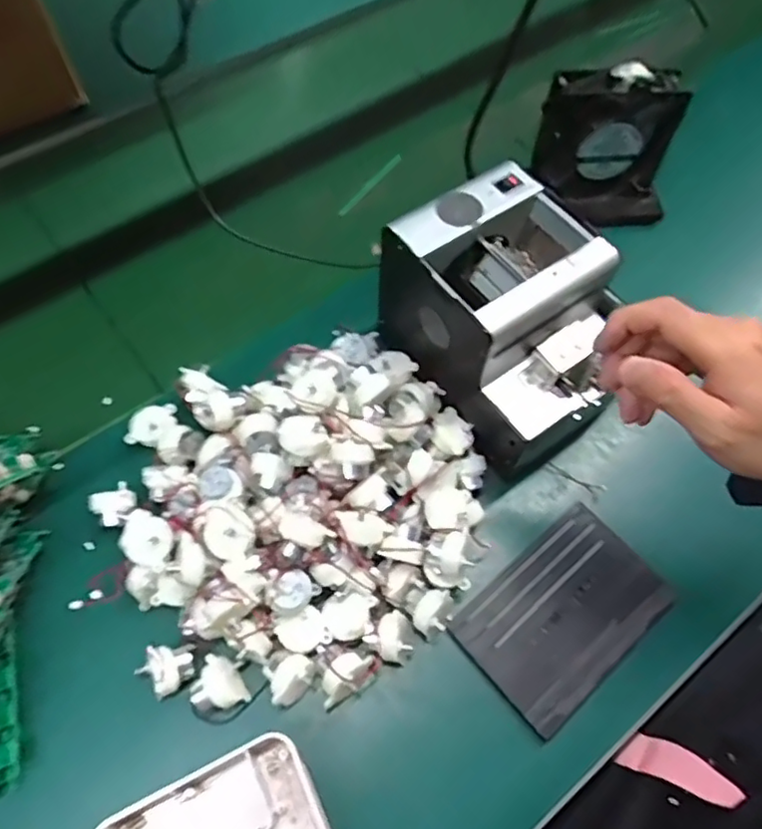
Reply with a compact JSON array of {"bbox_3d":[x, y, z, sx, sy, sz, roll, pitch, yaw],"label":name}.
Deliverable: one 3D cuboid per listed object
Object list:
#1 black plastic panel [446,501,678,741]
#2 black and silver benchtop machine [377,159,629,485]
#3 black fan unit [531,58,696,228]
[{"bbox_3d":[0.137,0.146,0.457,0.149,0.010,0.100,-36,66,-19],"label":"black plastic panel"},{"bbox_3d":[0.103,-0.074,0.493,0.140,0.144,0.188,-37,66,-20],"label":"black and silver benchtop machine"},{"bbox_3d":[0.226,-0.266,0.602,0.136,0.140,0.074,24,62,13],"label":"black fan unit"}]

